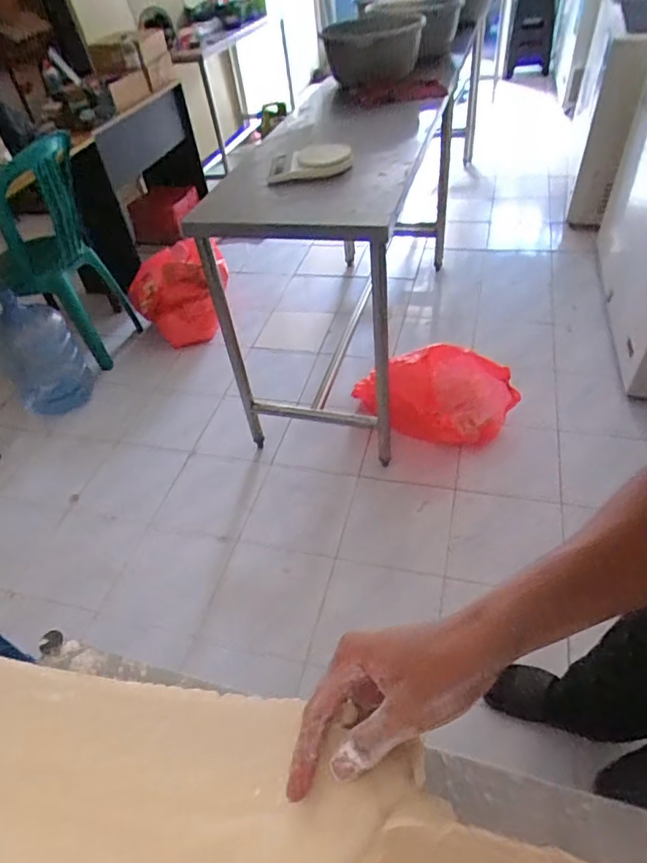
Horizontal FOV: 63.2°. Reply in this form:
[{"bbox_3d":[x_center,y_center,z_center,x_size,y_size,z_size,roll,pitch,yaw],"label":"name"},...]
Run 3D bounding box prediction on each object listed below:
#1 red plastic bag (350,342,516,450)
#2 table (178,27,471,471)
[{"bbox_3d":[0.372,-0.115,1.731,0.508,0.273,0.260,-8,45,1],"label":"red plastic bag"},{"bbox_3d":[0.091,-0.654,1.867,0.549,0.814,1.318,5,46,13],"label":"table"}]

